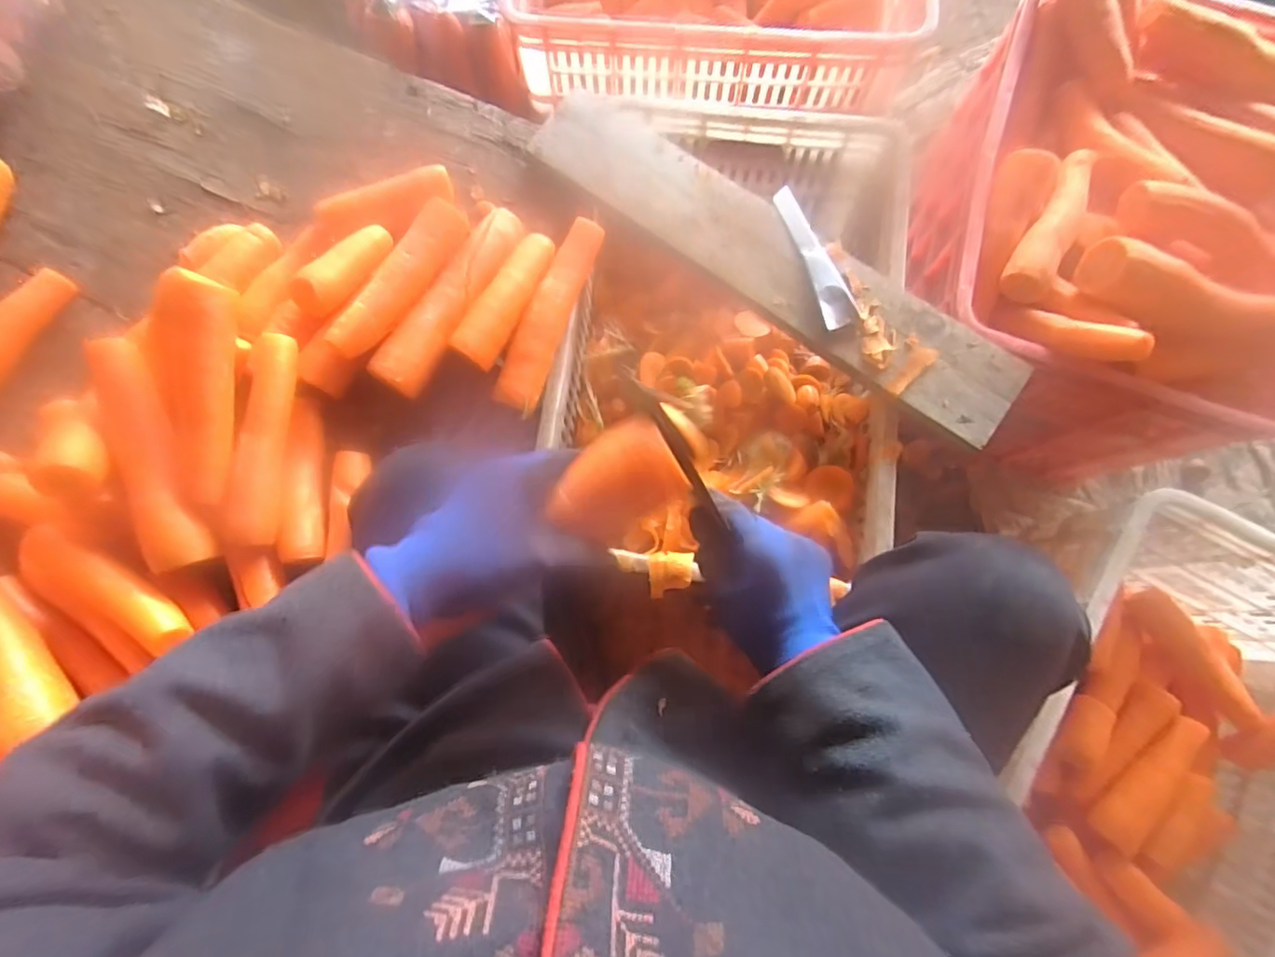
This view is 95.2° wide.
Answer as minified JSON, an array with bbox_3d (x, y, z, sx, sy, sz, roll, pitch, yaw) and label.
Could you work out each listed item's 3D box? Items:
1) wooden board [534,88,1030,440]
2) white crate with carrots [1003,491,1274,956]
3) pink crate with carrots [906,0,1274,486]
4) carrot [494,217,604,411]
[{"bbox_3d":[0.125,-0.222,0.590,0.549,0.021,0.107,36,82,8],"label":"wooden board"},{"bbox_3d":[0.521,0.306,0.598,0.373,0.233,0.479,35,81,8],"label":"white crate with carrots"},{"bbox_3d":[0.549,-0.302,0.725,0.343,0.348,0.521,17,80,5],"label":"pink crate with carrots"},{"bbox_3d":[-0.086,-0.166,0.584,0.038,0.034,0.200,22,80,6],"label":"carrot"}]

